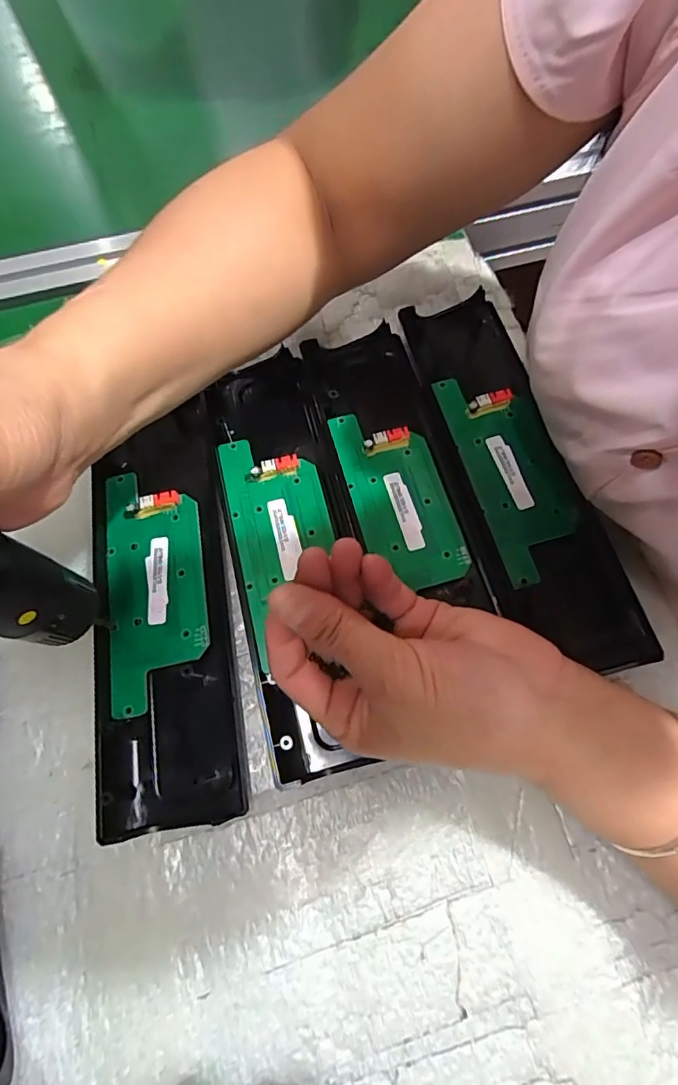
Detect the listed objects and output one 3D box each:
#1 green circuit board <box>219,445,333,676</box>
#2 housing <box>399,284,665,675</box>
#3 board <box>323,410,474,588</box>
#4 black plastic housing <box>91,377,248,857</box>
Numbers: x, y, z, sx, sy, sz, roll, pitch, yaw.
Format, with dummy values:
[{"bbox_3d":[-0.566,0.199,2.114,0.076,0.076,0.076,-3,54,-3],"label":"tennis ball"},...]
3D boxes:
[{"bbox_3d":[-0.031,-0.005,0.284,0.054,0.008,0.129,-14,71,-3],"label":"green circuit board"},{"bbox_3d":[0.102,-0.047,0.294,0.068,0.013,0.241,-14,71,-2],"label":"housing"},{"bbox_3d":[0.035,-0.029,0.292,0.054,0.007,0.113,-15,71,-3],"label":"board"},{"bbox_3d":[-0.099,0.033,0.274,0.070,0.018,0.217,-10,71,-1],"label":"black plastic housing"}]

